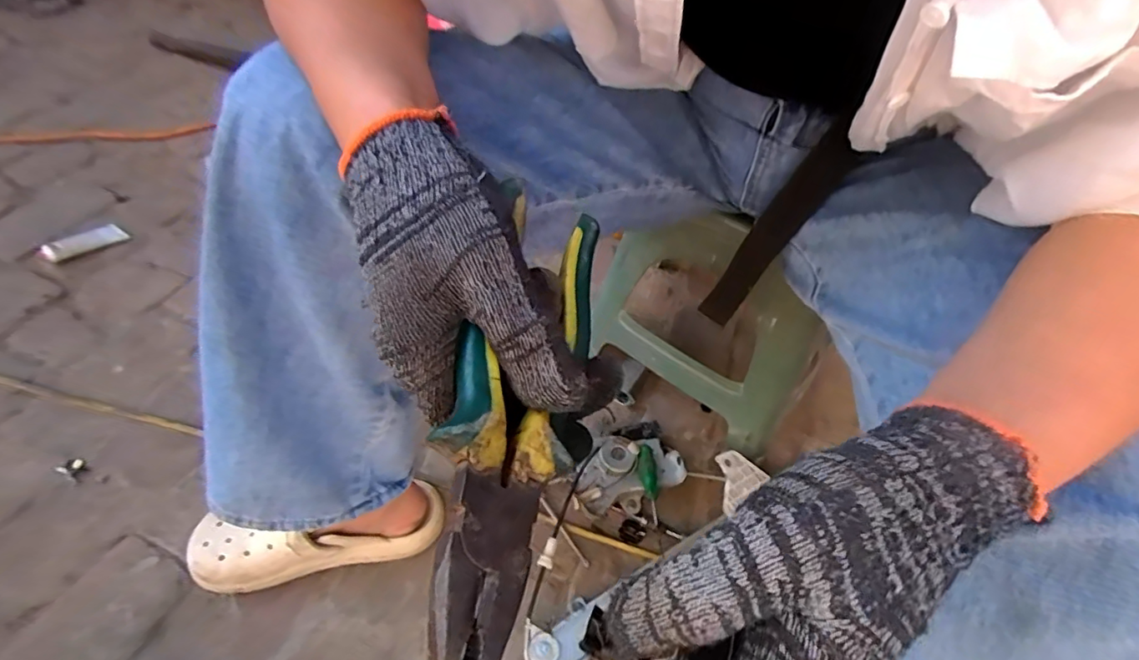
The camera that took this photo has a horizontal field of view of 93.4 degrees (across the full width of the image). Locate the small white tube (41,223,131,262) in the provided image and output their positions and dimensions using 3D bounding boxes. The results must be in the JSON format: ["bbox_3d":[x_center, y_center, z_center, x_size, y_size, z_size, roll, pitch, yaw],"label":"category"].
[{"bbox_3d":[-0.802,-0.146,0.888,0.014,0.033,0.118,29,40,17],"label":"small white tube"}]

